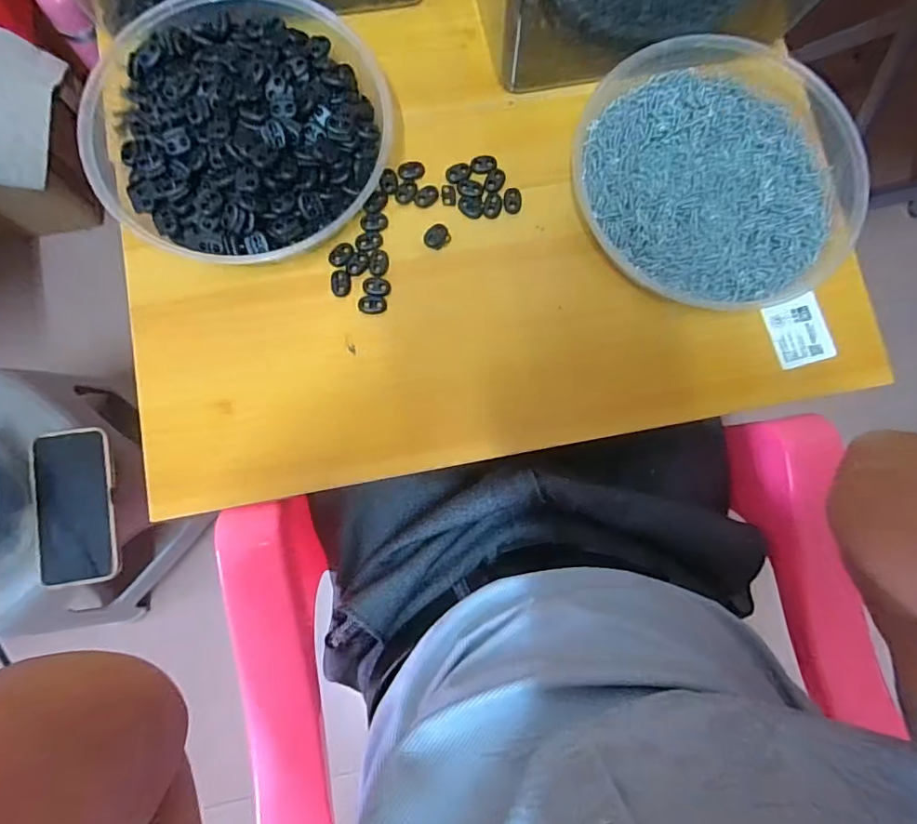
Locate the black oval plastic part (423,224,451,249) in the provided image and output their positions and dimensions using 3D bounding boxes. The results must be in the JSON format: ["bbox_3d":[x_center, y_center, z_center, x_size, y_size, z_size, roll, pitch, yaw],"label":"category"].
[{"bbox_3d":[-0.018,-0.144,0.422,0.022,0.004,0.018,-39,85,-7],"label":"black oval plastic part"}]

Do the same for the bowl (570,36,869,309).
[{"bbox_3d":[0.203,-0.196,0.422,0.219,0.039,0.221,0,82,-2],"label":"bowl"}]

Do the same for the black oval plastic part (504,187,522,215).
[{"bbox_3d":[0.045,-0.176,0.428,0.015,0.004,0.021,2,82,-2],"label":"black oval plastic part"}]

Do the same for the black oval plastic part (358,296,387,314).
[{"bbox_3d":[-0.068,-0.085,0.411,0.022,0.004,0.015,-1,82,-3],"label":"black oval plastic part"}]

